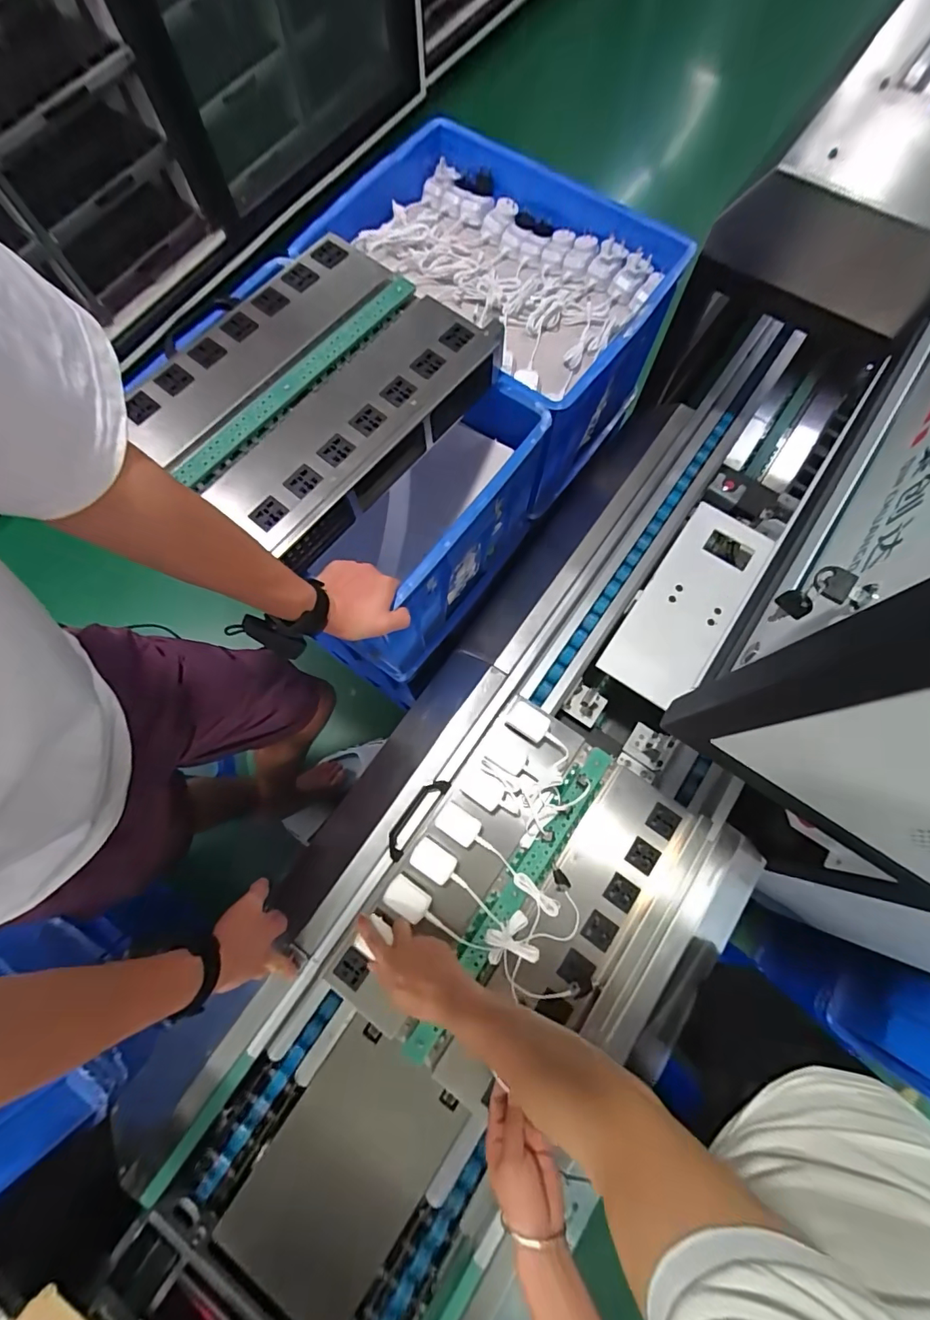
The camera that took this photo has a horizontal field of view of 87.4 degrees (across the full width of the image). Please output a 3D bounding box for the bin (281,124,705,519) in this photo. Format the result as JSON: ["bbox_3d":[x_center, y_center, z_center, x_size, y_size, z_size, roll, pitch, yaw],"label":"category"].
[{"bbox_3d":[0.037,-0.620,0.916,0.570,0.291,0.434,34,77,9],"label":"bin"}]

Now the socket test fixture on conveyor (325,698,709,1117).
[{"bbox_3d":[0.073,0.336,0.698,0.320,0.068,0.488,35,78,10],"label":"socket test fixture on conveyor"}]

